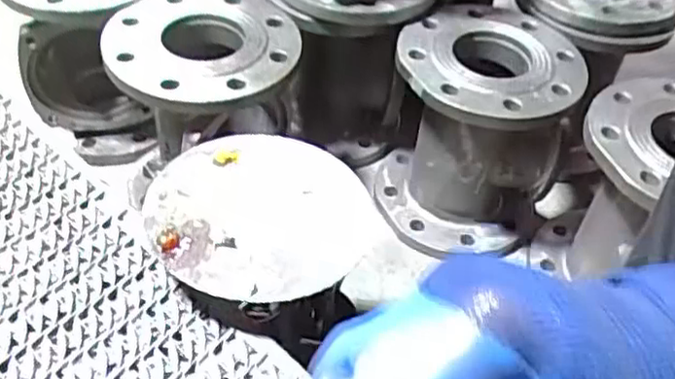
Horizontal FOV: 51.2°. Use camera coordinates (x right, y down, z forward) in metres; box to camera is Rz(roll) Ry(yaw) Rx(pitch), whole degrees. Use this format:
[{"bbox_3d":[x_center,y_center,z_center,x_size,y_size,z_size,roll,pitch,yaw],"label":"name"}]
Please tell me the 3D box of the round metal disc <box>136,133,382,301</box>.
[{"bbox_3d":[-0.060,0.017,0.535,0.162,0.021,0.164,3,45,-3],"label":"round metal disc"}]

